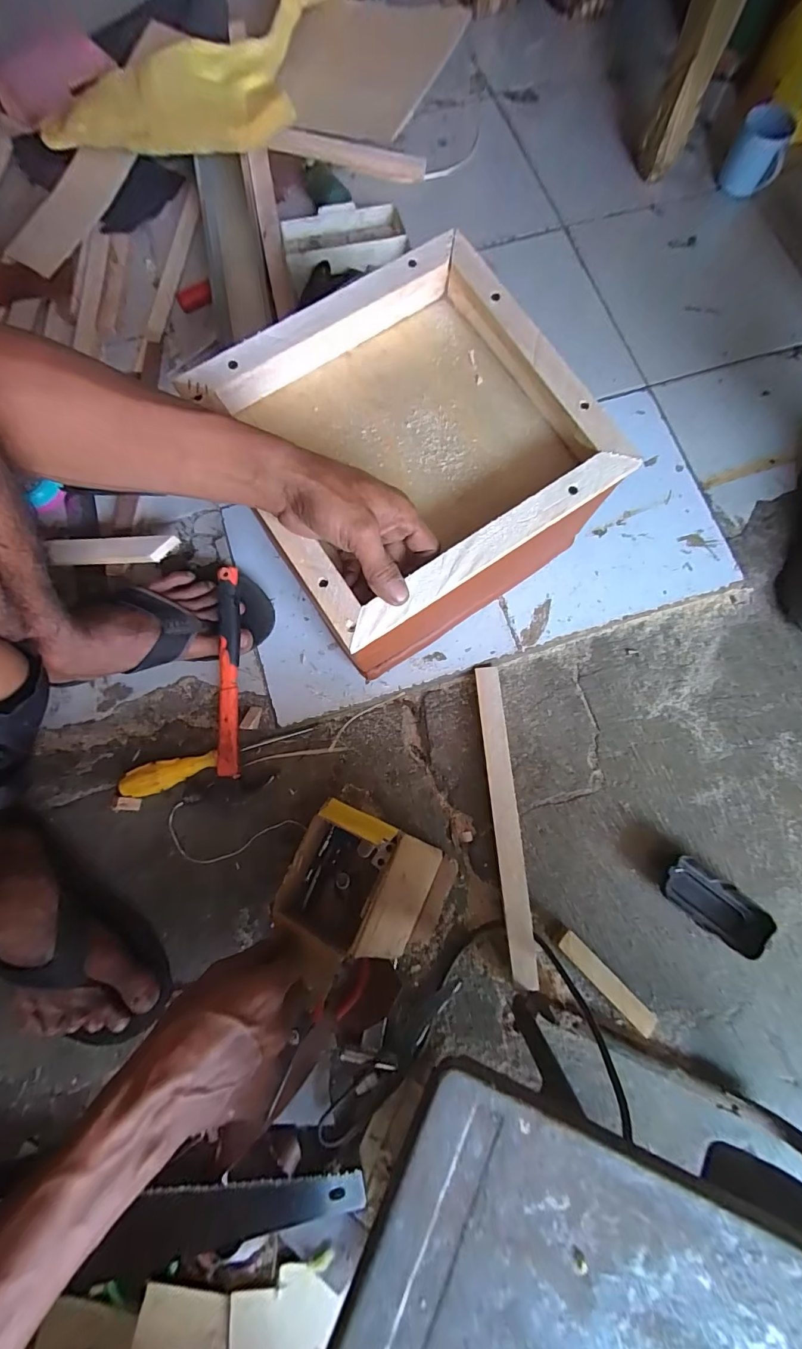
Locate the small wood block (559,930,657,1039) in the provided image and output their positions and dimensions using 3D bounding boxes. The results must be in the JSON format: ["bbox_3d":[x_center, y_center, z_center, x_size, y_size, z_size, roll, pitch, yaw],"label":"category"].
[{"bbox_3d":[0.206,0.309,0.441,0.115,0.018,0.022,43,81,9],"label":"small wood block"}]

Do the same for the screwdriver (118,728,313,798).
[{"bbox_3d":[-0.208,0.093,0.493,0.208,0.025,0.031,-19,78,-5],"label":"screwdriver"}]

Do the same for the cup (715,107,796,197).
[{"bbox_3d":[0.548,-0.805,0.673,0.080,0.071,0.078,21,78,4],"label":"cup"}]

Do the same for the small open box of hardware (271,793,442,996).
[{"bbox_3d":[-0.039,0.209,0.430,0.139,0.072,0.128,23,78,5],"label":"small open box of hardware"}]

